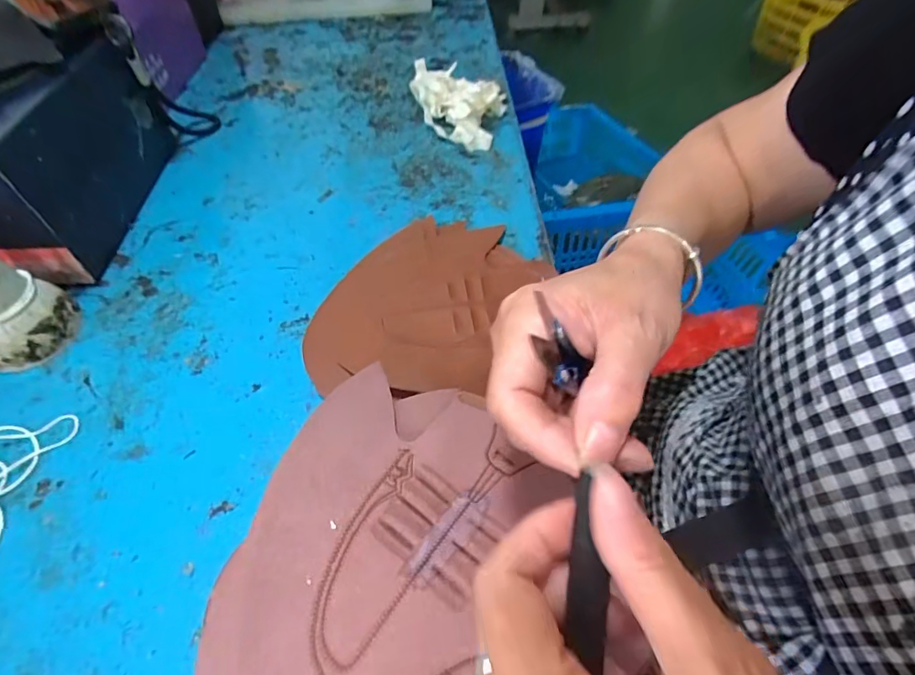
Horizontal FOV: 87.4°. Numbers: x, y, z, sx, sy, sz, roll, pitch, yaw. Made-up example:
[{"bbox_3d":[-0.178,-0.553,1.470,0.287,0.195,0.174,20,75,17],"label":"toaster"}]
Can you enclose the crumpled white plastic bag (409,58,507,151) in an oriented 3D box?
[{"bbox_3d":[0.003,-0.258,0.519,0.084,0.039,0.131,-35,60,-22],"label":"crumpled white plastic bag"}]

